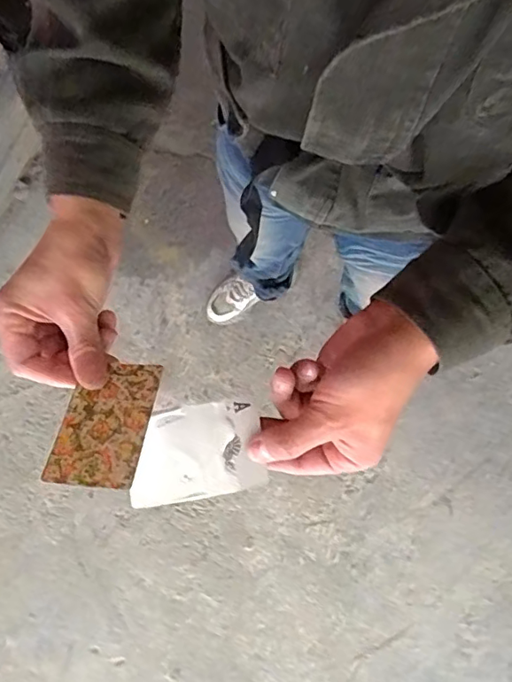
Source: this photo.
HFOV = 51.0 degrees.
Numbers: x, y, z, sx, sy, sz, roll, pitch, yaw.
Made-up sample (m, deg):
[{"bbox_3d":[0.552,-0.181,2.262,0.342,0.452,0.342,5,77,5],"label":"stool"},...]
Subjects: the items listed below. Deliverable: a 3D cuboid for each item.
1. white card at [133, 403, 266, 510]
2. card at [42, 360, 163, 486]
[{"bbox_3d":[-0.038,0.069,0.333,0.081,0.006,0.056,-10,82,2],"label":"white card"},{"bbox_3d":[-0.095,0.050,0.338,0.055,0.004,0.085,4,54,11],"label":"card"}]

